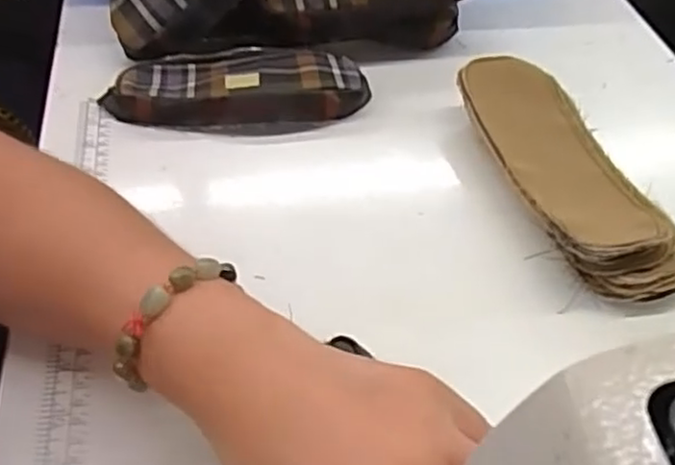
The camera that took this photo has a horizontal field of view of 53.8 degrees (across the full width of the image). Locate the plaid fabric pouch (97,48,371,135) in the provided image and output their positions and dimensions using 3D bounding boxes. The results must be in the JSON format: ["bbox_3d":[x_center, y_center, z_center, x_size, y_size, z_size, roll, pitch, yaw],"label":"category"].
[{"bbox_3d":[-0.074,-0.107,0.503,0.189,0.027,0.078,-2,48,-6],"label":"plaid fabric pouch"}]

